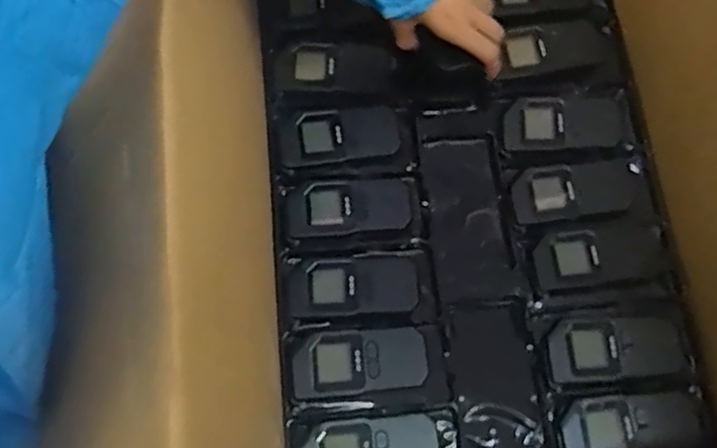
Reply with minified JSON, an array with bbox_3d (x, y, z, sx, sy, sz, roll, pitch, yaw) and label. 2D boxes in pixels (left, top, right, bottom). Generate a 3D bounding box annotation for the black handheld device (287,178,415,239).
[{"bbox_3d":[-0.006,-0.016,0.610,0.117,0.016,0.051,-6,72,-4],"label":"black handheld device"}]

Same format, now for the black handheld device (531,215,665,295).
[{"bbox_3d":[0.221,0.029,0.602,0.119,0.025,0.062,-5,72,-4],"label":"black handheld device"}]

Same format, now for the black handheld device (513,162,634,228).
[{"bbox_3d":[0.207,-0.031,0.619,0.119,0.020,0.055,-9,72,-5],"label":"black handheld device"}]

